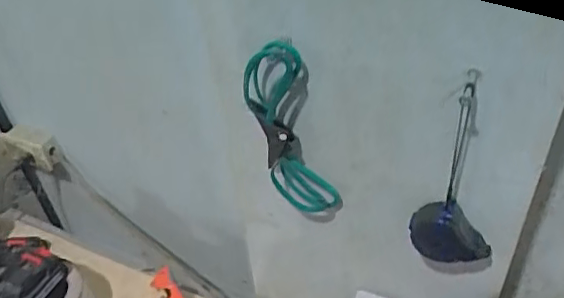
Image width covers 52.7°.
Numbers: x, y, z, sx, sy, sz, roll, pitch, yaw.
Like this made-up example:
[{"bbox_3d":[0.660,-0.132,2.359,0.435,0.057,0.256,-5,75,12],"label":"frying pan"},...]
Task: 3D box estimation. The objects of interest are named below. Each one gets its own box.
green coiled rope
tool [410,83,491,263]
[{"bbox_3d":[0.012,-0.008,0.654,0.104,0.250,0.035,16,47,21],"label":"green coiled rope"},{"bbox_3d":[0.180,0.037,0.575,0.084,0.220,0.039,21,49,25],"label":"tool"}]

